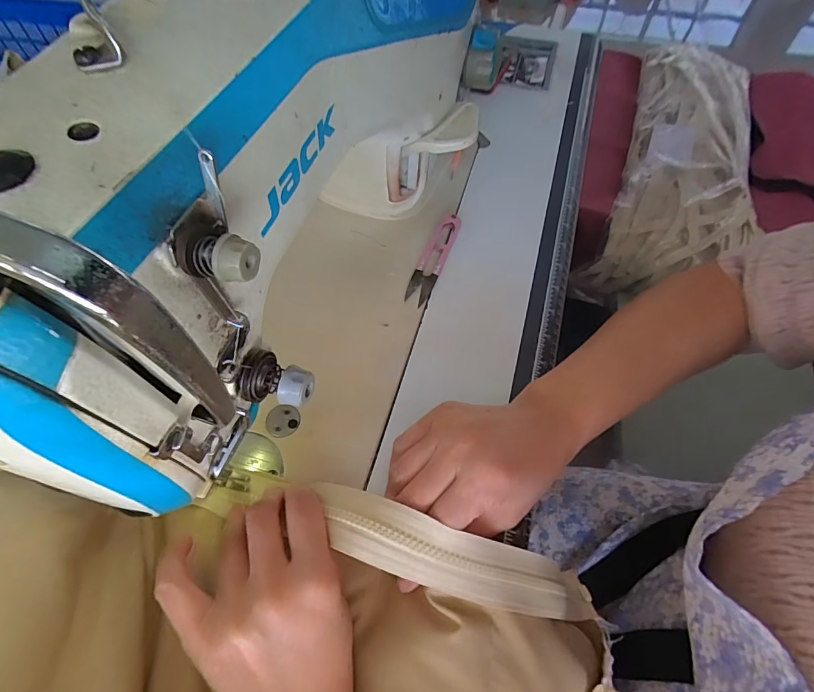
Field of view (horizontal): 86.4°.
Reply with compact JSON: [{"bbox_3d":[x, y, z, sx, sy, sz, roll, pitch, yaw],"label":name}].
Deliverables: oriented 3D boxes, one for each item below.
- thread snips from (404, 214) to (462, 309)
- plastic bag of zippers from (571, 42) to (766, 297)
[{"bbox_3d":[0.024,-0.079,0.382,0.023,0.009,0.096,16,61,10],"label":"thread snips"},{"bbox_3d":[0.464,-0.298,0.746,0.204,0.140,0.475,20,62,12],"label":"plastic bag of zippers"}]

